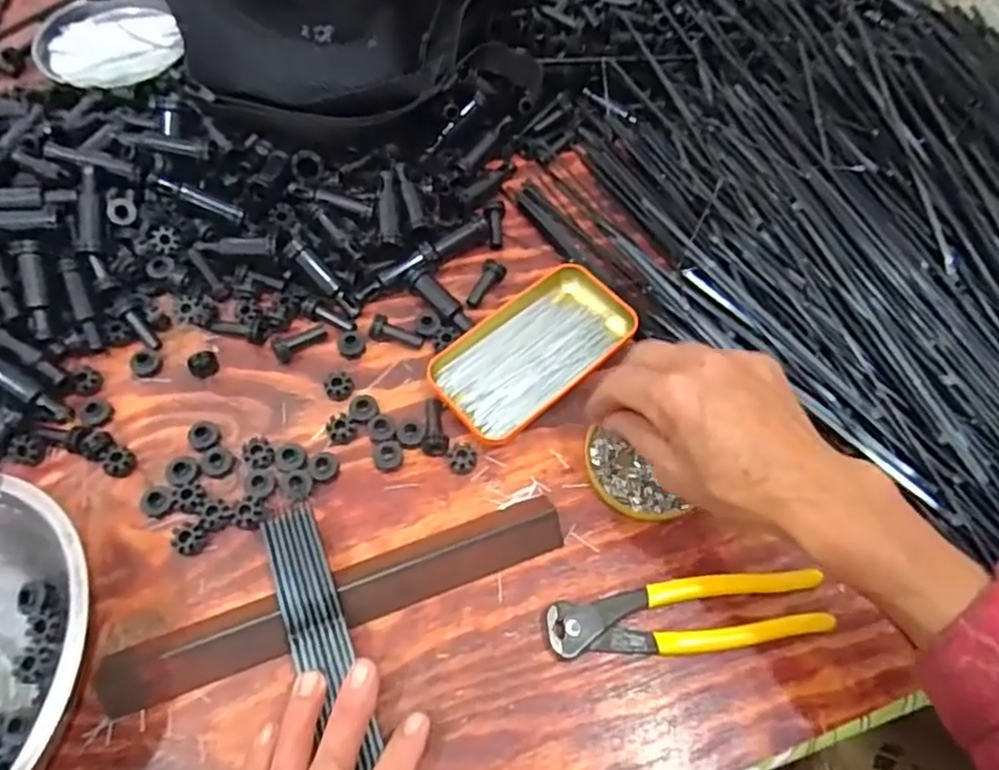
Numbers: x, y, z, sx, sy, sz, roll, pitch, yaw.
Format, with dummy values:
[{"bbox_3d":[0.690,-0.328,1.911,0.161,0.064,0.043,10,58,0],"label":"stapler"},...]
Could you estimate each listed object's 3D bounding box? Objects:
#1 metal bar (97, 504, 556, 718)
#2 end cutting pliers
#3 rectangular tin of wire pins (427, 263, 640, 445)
[{"bbox_3d":[-0.089,0.123,0.391,0.263,0.029,0.033,-17,64,-12],"label":"metal bar"},{"bbox_3d":[0.109,0.131,0.391,0.162,0.016,0.038,-4,62,-5],"label":"end cutting pliers"},{"bbox_3d":[0.025,-0.024,0.477,0.146,0.020,0.079,-38,69,-20],"label":"rectangular tin of wire pins"}]

